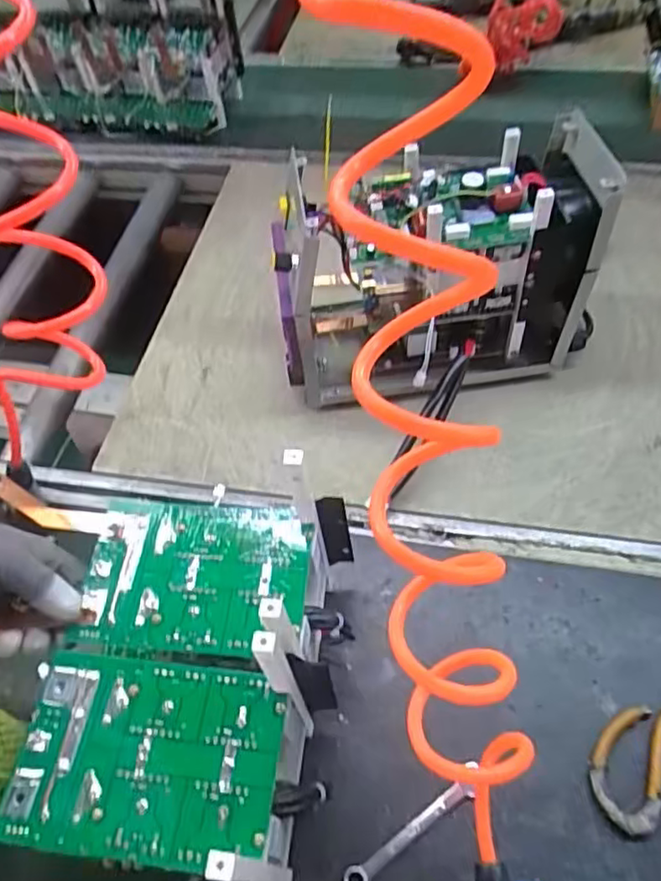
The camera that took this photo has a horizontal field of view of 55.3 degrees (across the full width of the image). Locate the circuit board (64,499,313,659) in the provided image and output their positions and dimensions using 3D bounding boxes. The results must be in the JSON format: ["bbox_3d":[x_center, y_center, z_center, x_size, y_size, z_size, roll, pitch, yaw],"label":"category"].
[{"bbox_3d":[-0.098,0.097,0.465,0.159,0.011,0.116,1,53,6],"label":"circuit board"}]

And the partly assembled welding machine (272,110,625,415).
[{"bbox_3d":[0.110,-0.176,0.683,0.333,0.232,0.162,-7,53,0],"label":"partly assembled welding machine"}]

